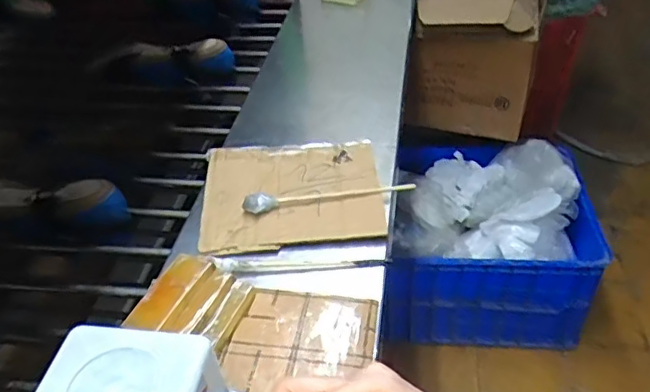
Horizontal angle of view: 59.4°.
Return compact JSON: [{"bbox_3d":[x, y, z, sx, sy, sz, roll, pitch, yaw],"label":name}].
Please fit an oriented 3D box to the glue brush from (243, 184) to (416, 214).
[{"bbox_3d":[0.004,-0.005,0.656,0.196,0.022,0.024,-8,41,-3],"label":"glue brush"}]

